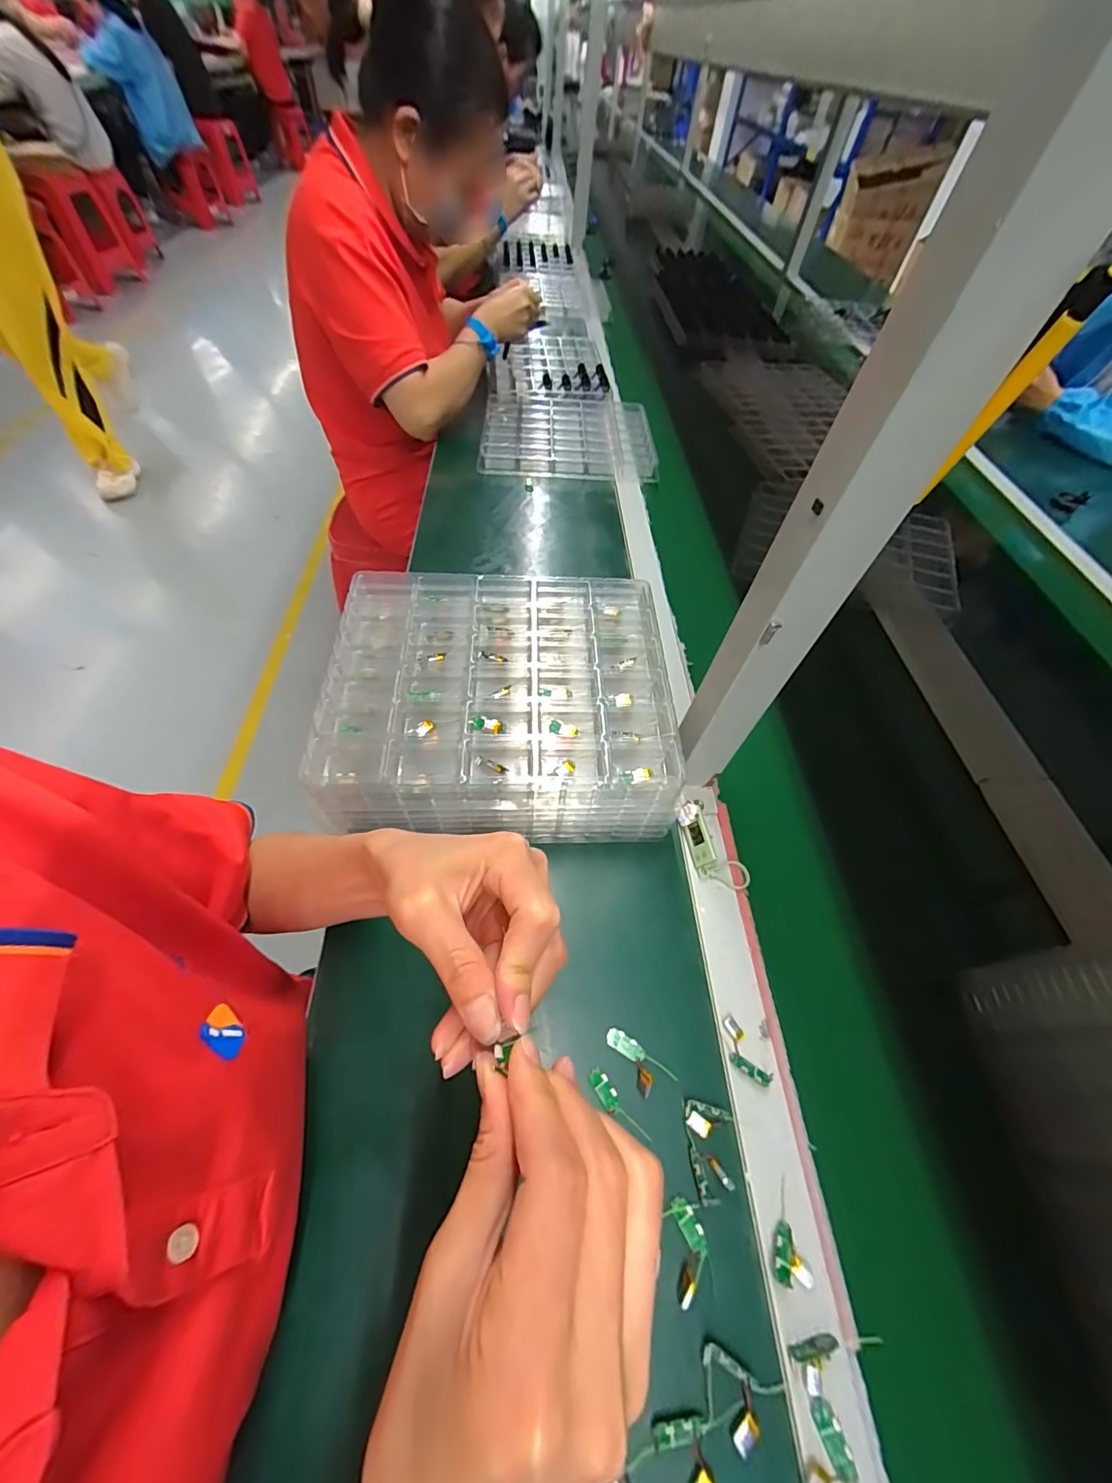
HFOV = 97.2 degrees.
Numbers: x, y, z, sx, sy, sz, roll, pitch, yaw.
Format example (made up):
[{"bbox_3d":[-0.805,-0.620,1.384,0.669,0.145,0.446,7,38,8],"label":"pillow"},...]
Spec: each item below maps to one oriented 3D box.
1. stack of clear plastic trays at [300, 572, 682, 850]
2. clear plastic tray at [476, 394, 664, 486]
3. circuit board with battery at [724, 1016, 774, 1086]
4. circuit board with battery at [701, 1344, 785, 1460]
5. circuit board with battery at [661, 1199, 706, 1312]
[{"bbox_3d":[-0.051,-0.031,0.470,0.297,0.101,0.257,0,56,-5],"label":"stack of clear plastic trays"},{"bbox_3d":[0.021,-0.545,0.867,0.290,0.030,0.254,3,56,-3],"label":"clear plastic tray"},{"bbox_3d":[0.138,0.230,0.361,0.020,0.006,0.047,-24,61,-18],"label":"circuit board with battery"},{"bbox_3d":[0.097,0.354,0.268,0.039,0.004,0.034,36,62,19],"label":"circuit board with battery"},{"bbox_3d":[0.081,0.307,0.296,0.021,0.007,0.045,-1,56,-6],"label":"circuit board with battery"}]

